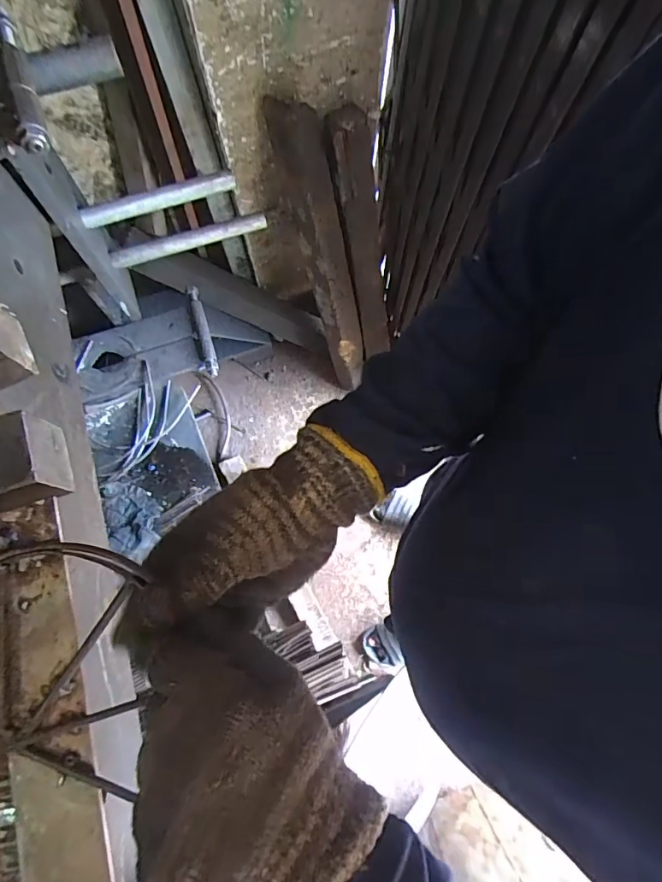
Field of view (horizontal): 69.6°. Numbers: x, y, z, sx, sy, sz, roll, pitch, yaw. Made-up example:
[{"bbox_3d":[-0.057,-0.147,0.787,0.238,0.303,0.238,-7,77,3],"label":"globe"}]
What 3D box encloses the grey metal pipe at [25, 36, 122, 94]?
[{"bbox_3d":[-0.258,-0.376,0.479,0.089,0.031,0.028,-16,78,-5],"label":"grey metal pipe"}]

